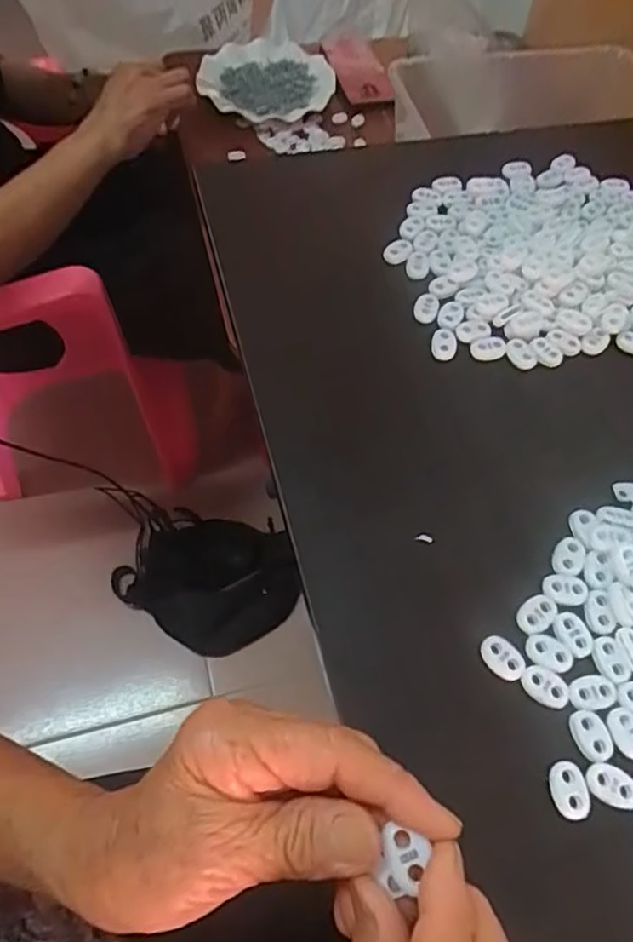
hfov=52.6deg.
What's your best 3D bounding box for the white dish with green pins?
[{"bbox_3d":[-0.059,-0.539,0.892,0.188,0.053,0.183,2,62,-3],"label":"white dish with green pins"}]

